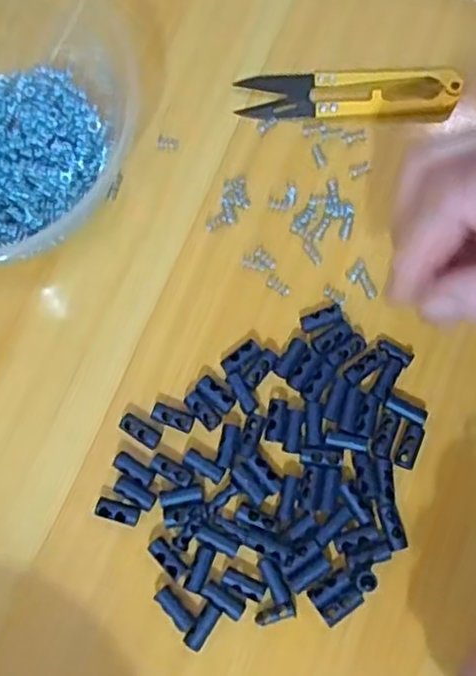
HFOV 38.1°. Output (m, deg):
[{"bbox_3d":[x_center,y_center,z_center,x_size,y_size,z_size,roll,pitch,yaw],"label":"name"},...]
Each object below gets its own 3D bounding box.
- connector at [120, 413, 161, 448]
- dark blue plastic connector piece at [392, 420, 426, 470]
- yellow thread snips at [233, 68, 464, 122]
[{"bbox_3d":[-0.042,0.040,0.295,0.018,0.004,0.008,34,78,8],"label":"connector"},{"bbox_3d":[0.072,0.045,0.291,0.010,0.004,0.020,20,91,5],"label":"dark blue plastic connector piece"},{"bbox_3d":[0.053,-0.119,0.332,0.103,0.012,0.025,2,76,1],"label":"yellow thread snips"}]

